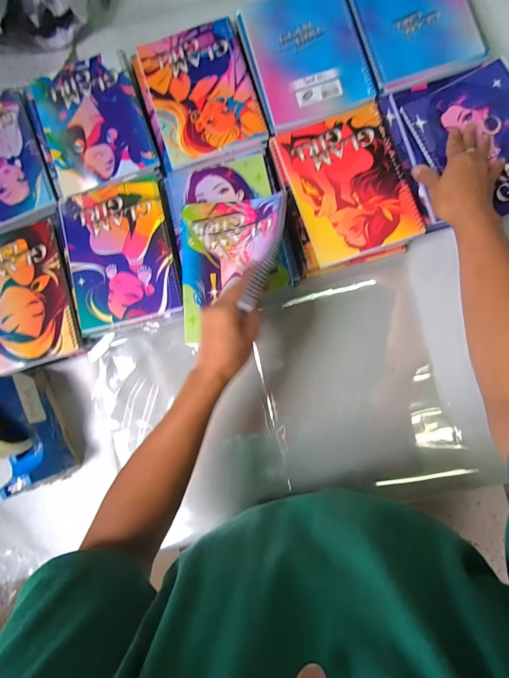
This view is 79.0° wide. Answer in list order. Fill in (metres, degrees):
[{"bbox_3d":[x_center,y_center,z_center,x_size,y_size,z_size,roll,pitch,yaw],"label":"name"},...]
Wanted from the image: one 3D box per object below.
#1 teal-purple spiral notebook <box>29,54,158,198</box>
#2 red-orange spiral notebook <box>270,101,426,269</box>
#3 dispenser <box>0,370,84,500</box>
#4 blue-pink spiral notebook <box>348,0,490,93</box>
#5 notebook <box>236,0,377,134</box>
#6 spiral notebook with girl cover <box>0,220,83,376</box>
[{"bbox_3d":[-0.242,-0.321,0.457,0.153,0.009,0.190,-20,86,4],"label":"teal-purple spiral notebook"},{"bbox_3d":[0.127,-0.214,0.425,0.147,0.010,0.197,-19,86,4],"label":"red-orange spiral notebook"},{"bbox_3d":[-0.317,0.120,0.411,0.057,0.114,0.168,-24,86,3],"label":"dispenser"},{"bbox_3d":[0.225,-0.467,0.438,0.156,0.011,0.207,-16,86,4],"label":"blue-pink spiral notebook"},{"bbox_3d":[0.073,-0.415,0.445,0.157,0.008,0.207,-16,86,4],"label":"notebook"},{"bbox_3d":[-0.342,-0.058,0.446,0.154,0.010,0.200,-15,84,1],"label":"spiral notebook with girl cover"}]

